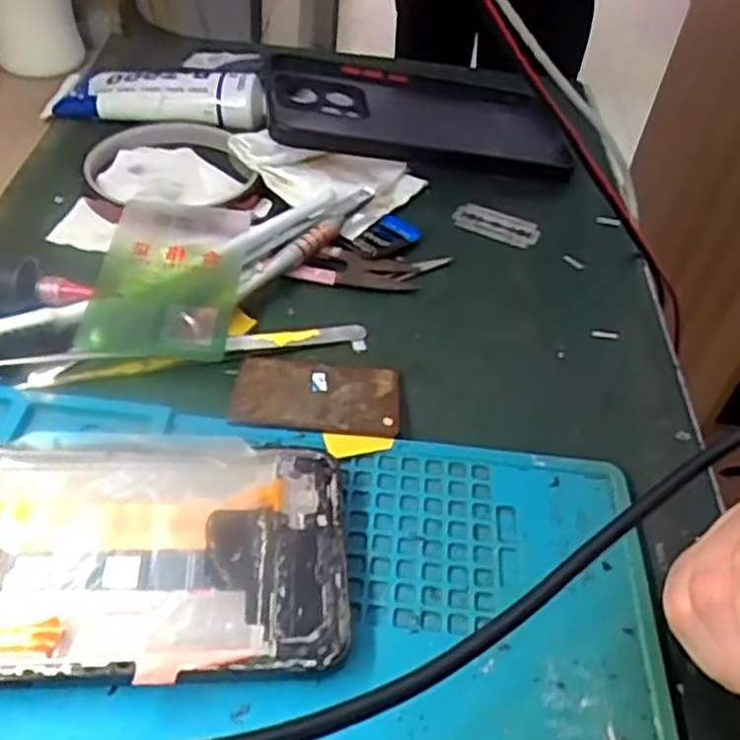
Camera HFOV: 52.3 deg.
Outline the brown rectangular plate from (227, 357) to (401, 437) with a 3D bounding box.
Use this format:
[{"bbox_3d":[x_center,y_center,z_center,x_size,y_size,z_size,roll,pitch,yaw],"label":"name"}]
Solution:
[{"bbox_3d":[-0.019,0.008,0.277,0.060,0.005,0.037,5,44,-2],"label":"brown rectangular plate"}]

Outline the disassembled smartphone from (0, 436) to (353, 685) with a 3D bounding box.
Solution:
[{"bbox_3d":[-0.086,0.053,0.217,0.157,0.015,0.074,1,45,-6],"label":"disassembled smartphone"}]

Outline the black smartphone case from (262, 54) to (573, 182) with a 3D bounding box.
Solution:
[{"bbox_3d":[0.027,-0.135,0.410,0.164,0.017,0.084,3,45,-15],"label":"black smartphone case"}]

